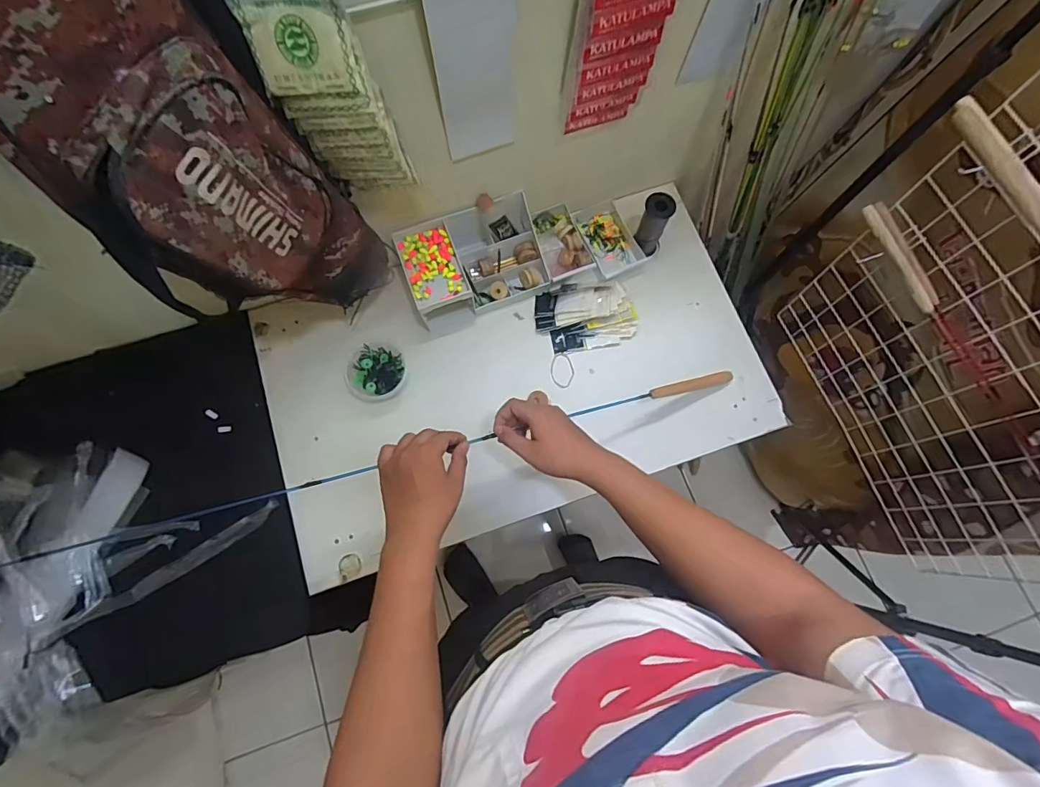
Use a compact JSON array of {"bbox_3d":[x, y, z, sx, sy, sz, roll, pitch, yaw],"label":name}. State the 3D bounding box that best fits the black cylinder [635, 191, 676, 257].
[{"bbox_3d":[0.227,-0.287,0.808,0.047,0.111,0.048,0,76,0],"label":"black cylinder"}]

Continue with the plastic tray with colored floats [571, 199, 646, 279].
[{"bbox_3d":[0.159,-0.286,0.860,0.083,0.031,0.133,-27,77,-7],"label":"plastic tray with colored floats"}]

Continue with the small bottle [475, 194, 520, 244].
[{"bbox_3d":[-0.041,-0.289,0.791,0.029,0.094,0.040,19,74,39],"label":"small bottle"}]

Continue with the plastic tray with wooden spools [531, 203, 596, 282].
[{"bbox_3d":[0.070,-0.270,0.842,0.084,0.036,0.141,-18,76,-4],"label":"plastic tray with wooden spools"}]

